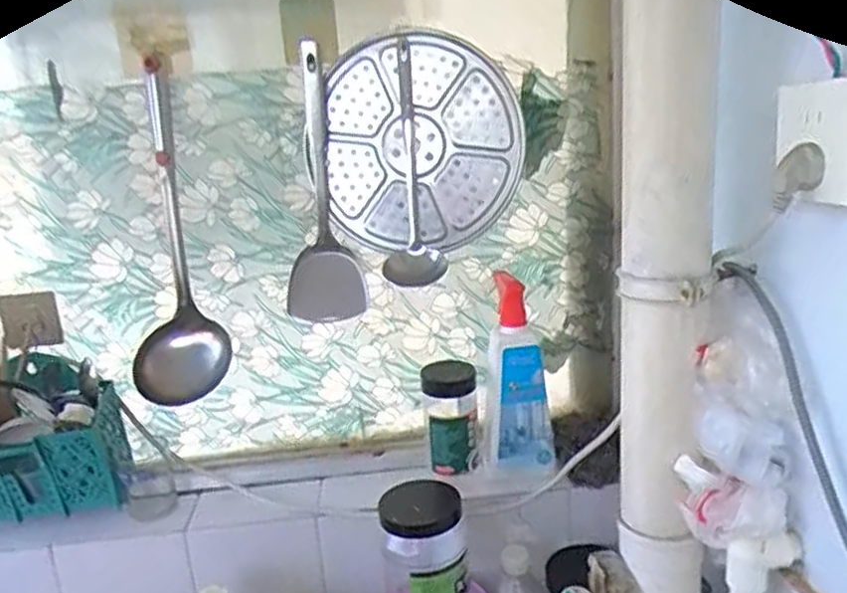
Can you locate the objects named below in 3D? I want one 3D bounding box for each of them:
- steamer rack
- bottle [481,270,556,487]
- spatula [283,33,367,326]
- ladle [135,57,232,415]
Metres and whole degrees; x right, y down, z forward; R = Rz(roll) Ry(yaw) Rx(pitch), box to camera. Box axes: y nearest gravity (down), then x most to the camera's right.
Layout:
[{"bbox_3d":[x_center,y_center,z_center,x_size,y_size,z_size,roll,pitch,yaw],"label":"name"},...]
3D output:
[{"bbox_3d":[-0.009,-0.172,0.772,0.236,0.237,0.018,-34,6,5],"label":"steamer rack"},{"bbox_3d":[0.108,0.099,0.809,0.081,0.234,0.075,-3,14,5],"label":"bottle"},{"bbox_3d":[-0.124,-0.121,0.774,0.088,0.305,0.020,-6,14,-4],"label":"spatula"},{"bbox_3d":[-0.280,-0.064,0.729,0.099,0.336,0.108,-11,15,-24],"label":"ladle"}]

